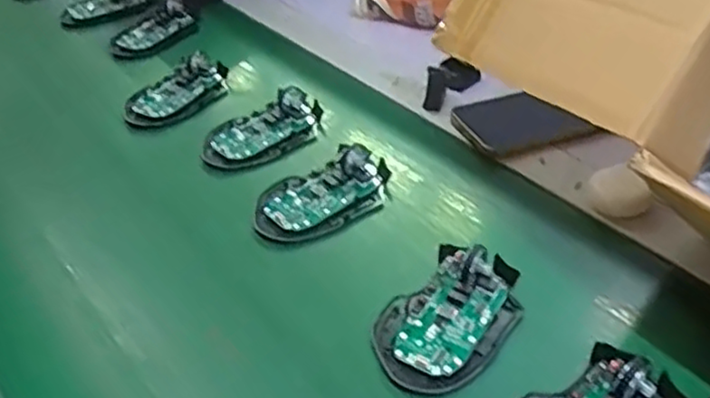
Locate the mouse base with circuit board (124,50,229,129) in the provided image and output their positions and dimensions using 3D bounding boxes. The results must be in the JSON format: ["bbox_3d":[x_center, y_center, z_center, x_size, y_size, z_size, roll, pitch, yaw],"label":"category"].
[{"bbox_3d":[-0.169,-0.105,0.654,0.110,0.023,0.060,-33,49,-26],"label":"mouse base with circuit board"}]

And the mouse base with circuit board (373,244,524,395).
[{"bbox_3d":[0.060,0.070,0.429,0.070,0.025,0.113,29,53,32],"label":"mouse base with circuit board"}]

